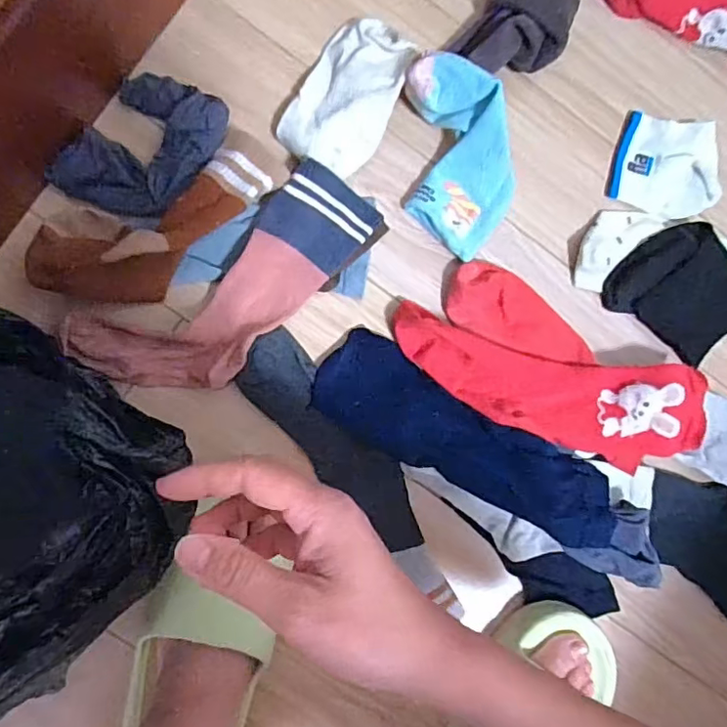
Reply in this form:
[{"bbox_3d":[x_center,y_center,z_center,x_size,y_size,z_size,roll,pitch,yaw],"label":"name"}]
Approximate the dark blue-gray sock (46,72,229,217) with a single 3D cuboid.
[{"bbox_3d":[-0.182,-0.179,0.470,0.094,0.029,0.135,39,84,-6],"label":"dark blue-gray sock"}]

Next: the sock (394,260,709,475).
[{"bbox_3d":[0.165,0.008,0.494,0.282,0.040,0.121,29,85,-7],"label":"sock"}]

